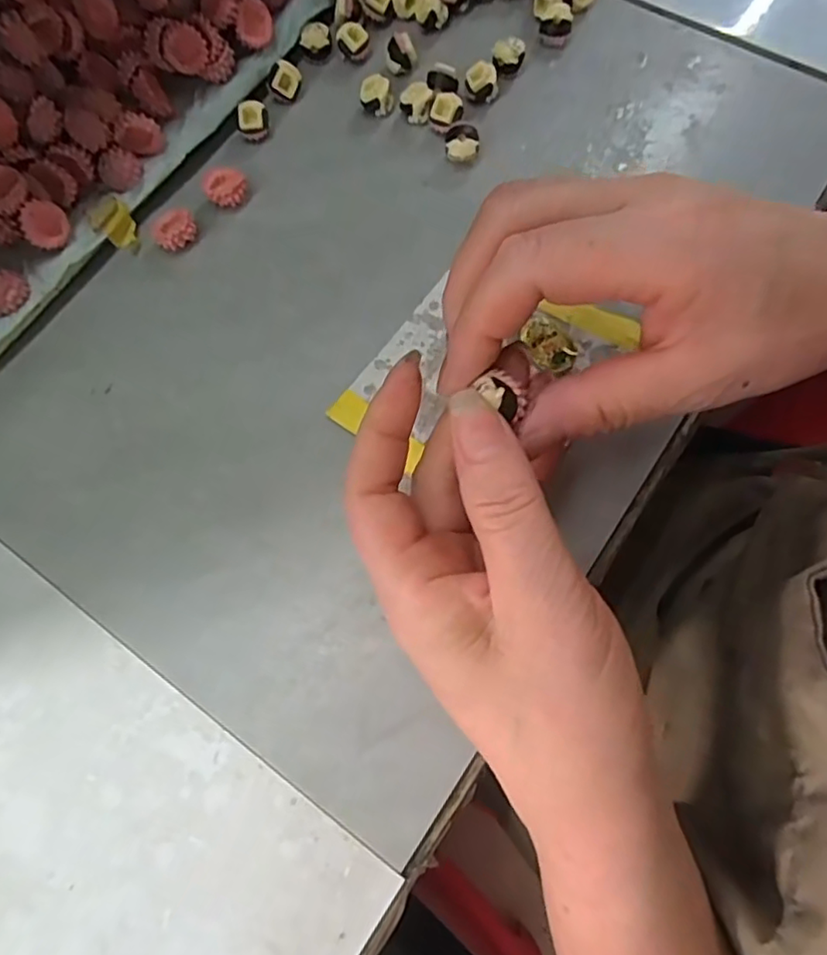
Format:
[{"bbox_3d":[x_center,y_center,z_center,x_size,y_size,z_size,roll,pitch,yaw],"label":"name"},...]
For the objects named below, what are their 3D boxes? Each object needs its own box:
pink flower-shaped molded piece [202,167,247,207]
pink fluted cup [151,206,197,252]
[{"bbox_3d":[-0.090,-0.140,0.290,0.020,0.008,0.021,-1,74,2],"label":"pink flower-shaped molded piece"},{"bbox_3d":[-0.114,-0.119,0.285,0.020,0.011,0.022,-1,74,2],"label":"pink fluted cup"}]

